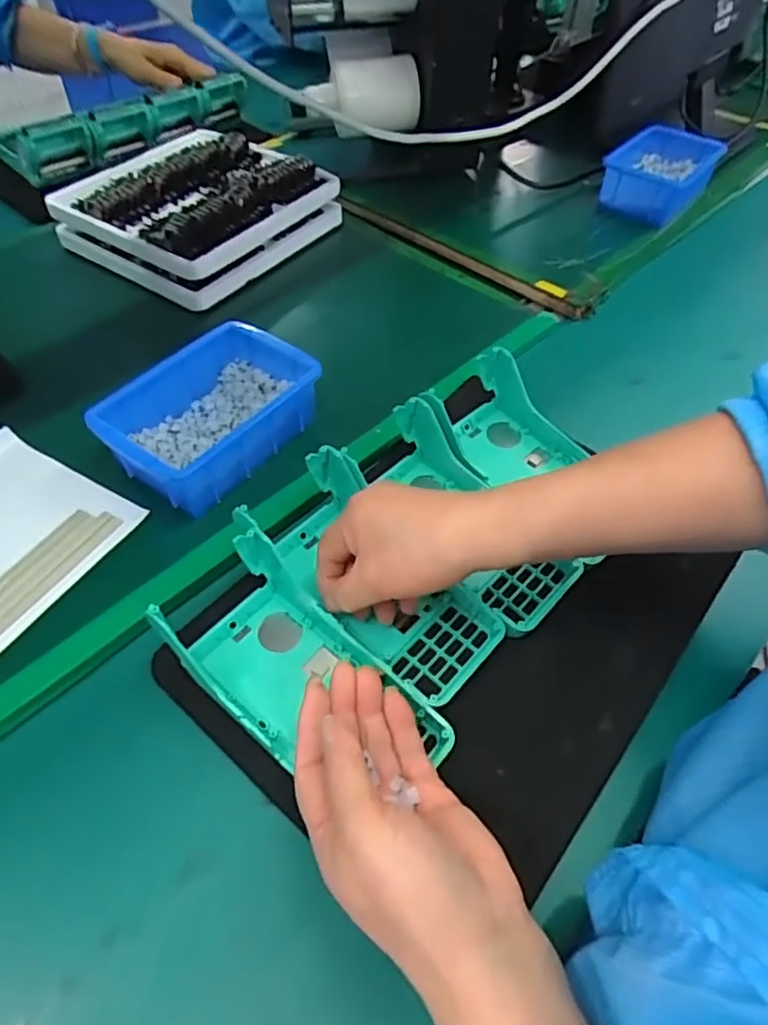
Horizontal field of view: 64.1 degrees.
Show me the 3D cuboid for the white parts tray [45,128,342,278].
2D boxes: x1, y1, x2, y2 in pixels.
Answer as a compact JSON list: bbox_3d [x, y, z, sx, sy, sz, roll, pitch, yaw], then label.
[{"bbox_3d":[-0.194,-0.334,0.631,0.219,0.025,0.219,29,57,17],"label":"white parts tray"}]

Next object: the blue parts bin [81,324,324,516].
[{"bbox_3d":[-0.128,-0.070,0.456,0.105,0.059,0.150,30,53,21],"label":"blue parts bin"}]

